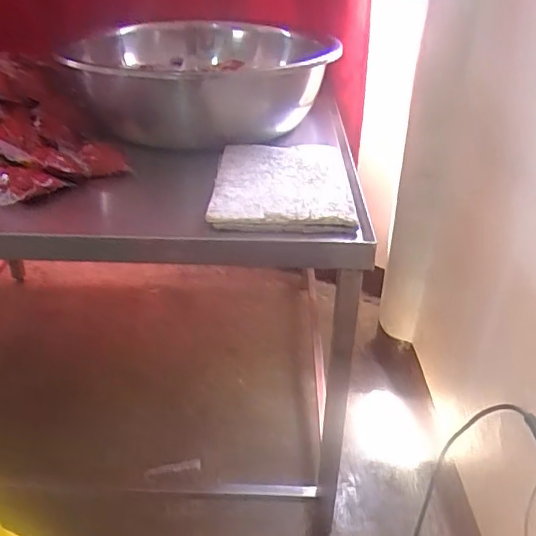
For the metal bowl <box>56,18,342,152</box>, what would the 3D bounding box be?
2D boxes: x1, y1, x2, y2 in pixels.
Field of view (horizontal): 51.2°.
[{"bbox_3d":[-0.146,-0.452,1.331,0.550,0.173,0.560,1,33,0],"label":"metal bowl"}]

